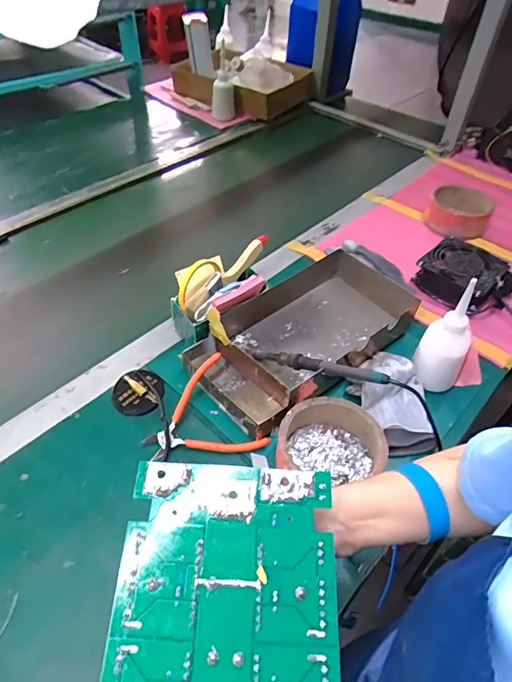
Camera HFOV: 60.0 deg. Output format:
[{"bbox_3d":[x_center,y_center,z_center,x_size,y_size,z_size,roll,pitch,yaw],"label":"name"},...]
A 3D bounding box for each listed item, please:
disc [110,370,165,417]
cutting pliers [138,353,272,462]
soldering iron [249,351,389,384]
[{"bbox_3d":[-0.160,0.067,0.600,0.066,0.015,0.069,1,48,-1],"label":"disc"},{"bbox_3d":[-0.074,0.101,0.556,0.131,0.021,0.130,-26,70,-10],"label":"cutting pliers"},{"bbox_3d":[0.072,0.030,0.575,0.196,0.020,0.015,9,44,38],"label":"soldering iron"}]

